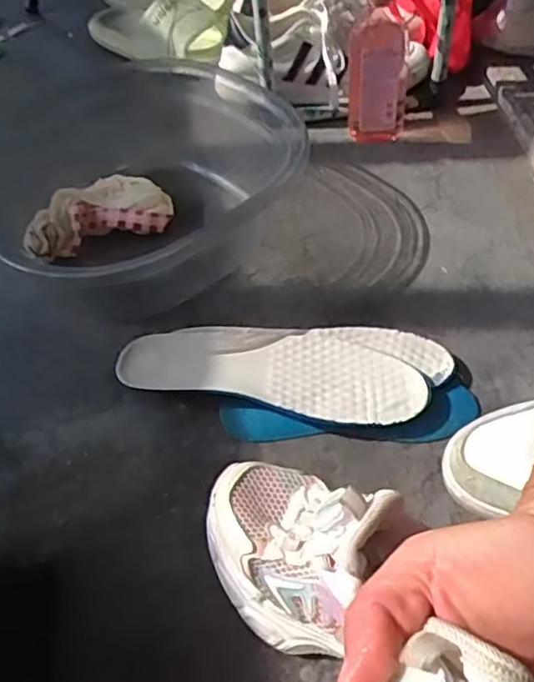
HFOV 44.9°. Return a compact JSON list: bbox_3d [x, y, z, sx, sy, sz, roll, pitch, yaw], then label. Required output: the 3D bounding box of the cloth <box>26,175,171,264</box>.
[{"bbox_3d":[-0.172,-0.132,0.649,0.145,0.033,0.084,-20,52,-11],"label":"cloth"}]

